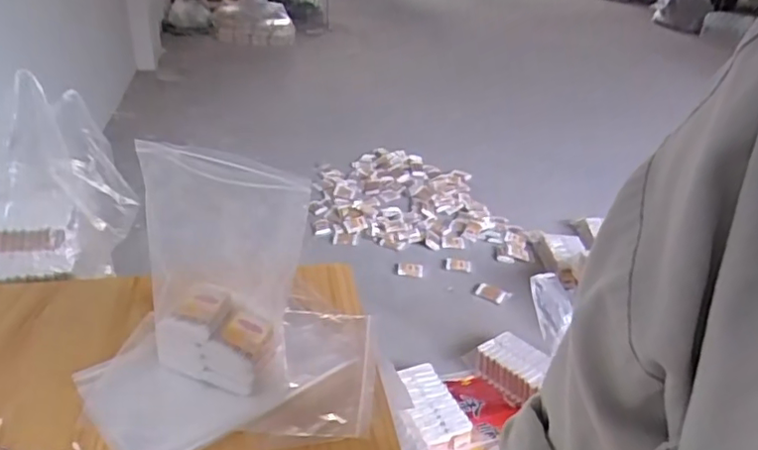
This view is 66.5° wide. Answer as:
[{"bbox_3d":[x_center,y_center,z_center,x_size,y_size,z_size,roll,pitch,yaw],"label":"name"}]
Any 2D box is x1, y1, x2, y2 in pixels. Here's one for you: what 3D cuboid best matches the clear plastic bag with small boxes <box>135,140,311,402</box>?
[{"bbox_3d":[-0.164,0.051,0.593,0.176,0.230,0.084,13,30,17],"label":"clear plastic bag with small boxes"}]

